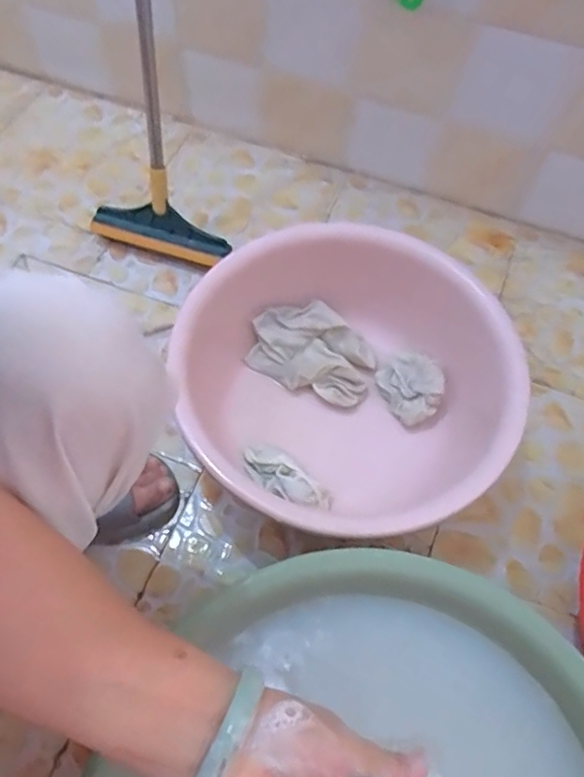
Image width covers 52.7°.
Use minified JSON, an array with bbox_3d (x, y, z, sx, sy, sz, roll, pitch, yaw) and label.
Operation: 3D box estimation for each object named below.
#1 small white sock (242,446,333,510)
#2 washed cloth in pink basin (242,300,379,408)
[{"bbox_3d":[-0.007,0.112,0.733,0.125,0.022,0.047,32,63,20],"label":"small white sock"},{"bbox_3d":[0.031,-0.053,0.829,0.171,0.059,0.113,27,62,14],"label":"washed cloth in pink basin"}]

